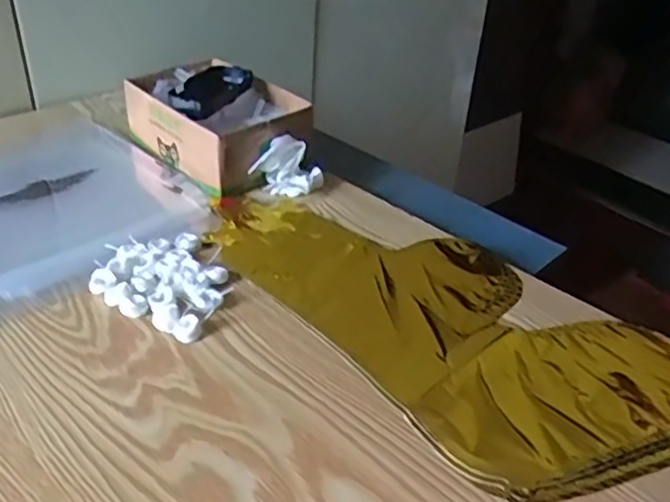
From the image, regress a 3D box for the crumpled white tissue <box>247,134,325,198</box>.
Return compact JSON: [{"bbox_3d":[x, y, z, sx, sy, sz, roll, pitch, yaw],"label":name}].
[{"bbox_3d":[-0.046,-0.089,0.681,0.066,0.053,0.046,8,34,7],"label":"crumpled white tissue"}]

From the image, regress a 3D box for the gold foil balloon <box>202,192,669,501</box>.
[{"bbox_3d":[0.078,0.037,0.546,0.206,0.013,0.425,-23,42,-33],"label":"gold foil balloon"}]

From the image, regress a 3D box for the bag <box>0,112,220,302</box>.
[{"bbox_3d":[-0.283,-0.067,0.669,0.327,0.015,0.223,30,42,34],"label":"bag"}]

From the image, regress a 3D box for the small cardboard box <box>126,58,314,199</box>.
[{"bbox_3d":[-0.128,-0.142,0.726,0.131,0.078,0.197,-27,44,-37],"label":"small cardboard box"}]

